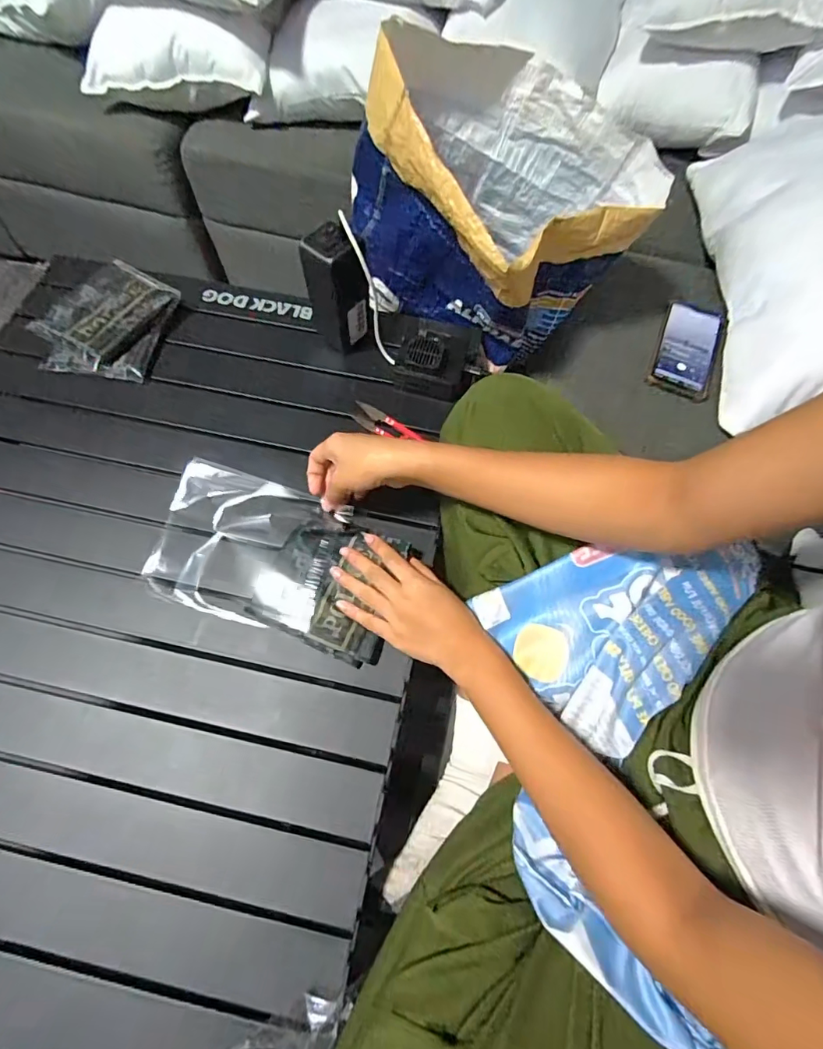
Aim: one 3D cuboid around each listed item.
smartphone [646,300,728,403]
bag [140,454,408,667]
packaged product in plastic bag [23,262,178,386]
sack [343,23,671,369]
[{"bbox_3d":[0.381,-0.243,0.654,0.080,0.014,0.165,22,67,8],"label":"smartphone"},{"bbox_3d":[-0.134,0.032,0.477,0.245,0.024,0.143,17,66,6],"label":"bag"},{"bbox_3d":[-0.376,-0.255,0.594,0.152,0.038,0.170,16,67,5],"label":"packaged product in plastic bag"},{"bbox_3d":[0.106,-0.379,0.578,0.268,0.230,0.295,-41,73,-17],"label":"sack"}]

